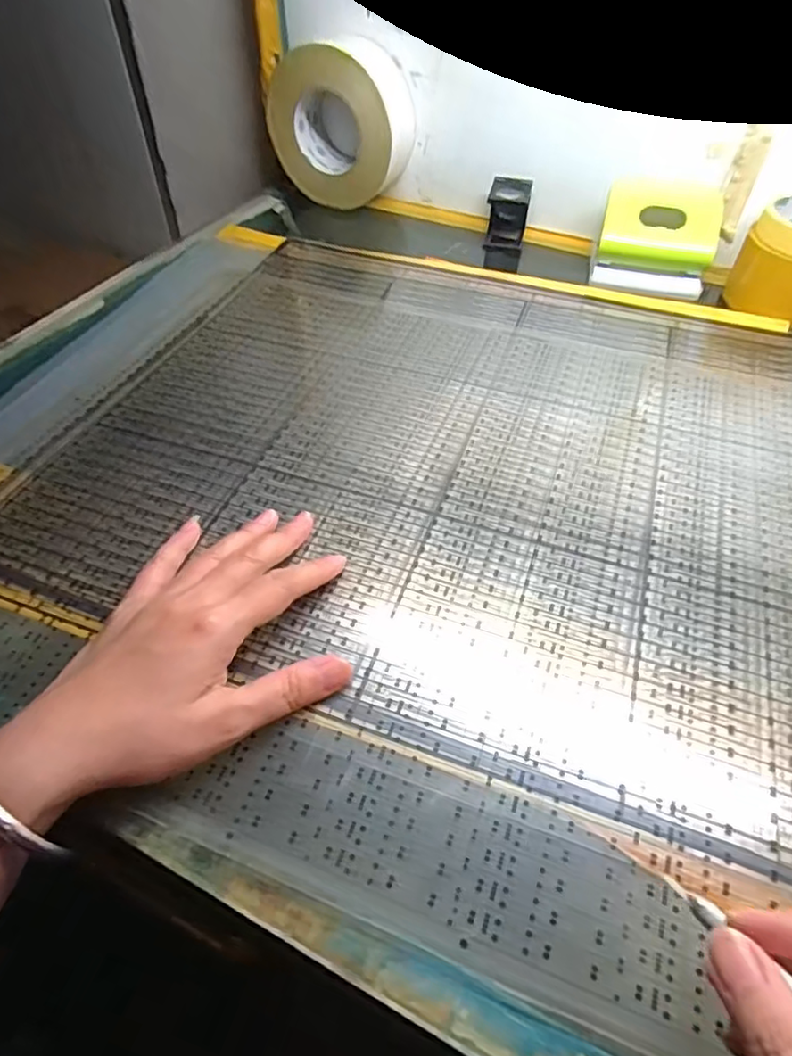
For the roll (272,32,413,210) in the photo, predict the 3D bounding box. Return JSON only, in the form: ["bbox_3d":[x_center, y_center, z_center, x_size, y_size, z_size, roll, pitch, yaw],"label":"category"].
[{"bbox_3d":[-0.057,-0.415,0.618,0.149,0.135,0.075,14,50,12],"label":"roll"}]

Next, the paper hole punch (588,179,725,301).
[{"bbox_3d":[0.236,-0.263,0.535,0.096,0.067,0.067,16,51,13],"label":"paper hole punch"}]

